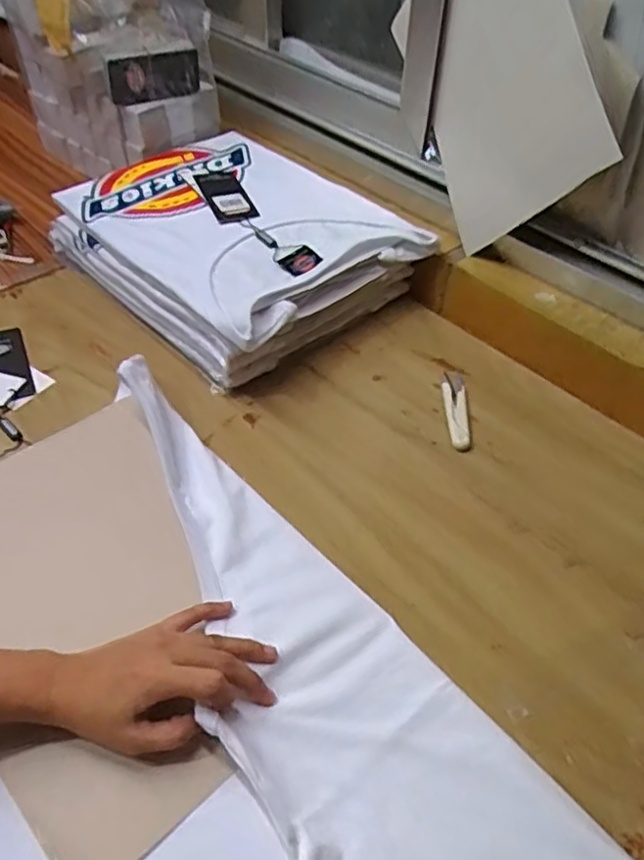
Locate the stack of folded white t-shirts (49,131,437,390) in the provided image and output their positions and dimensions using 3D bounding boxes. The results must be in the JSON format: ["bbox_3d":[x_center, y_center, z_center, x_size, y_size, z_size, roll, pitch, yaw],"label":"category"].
[{"bbox_3d":[-0.097,-0.209,0.748,0.277,0.086,0.356,-32,56,-29],"label":"stack of folded white t-shirts"}]

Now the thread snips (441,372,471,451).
[{"bbox_3d":[0.128,-0.021,0.636,0.022,0.006,0.101,5,46,1],"label":"thread snips"}]

